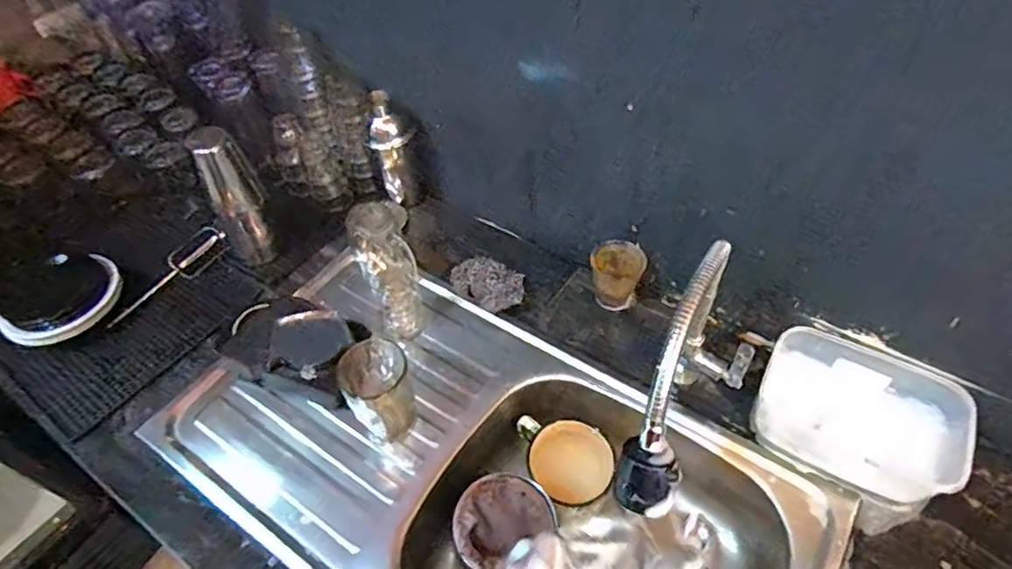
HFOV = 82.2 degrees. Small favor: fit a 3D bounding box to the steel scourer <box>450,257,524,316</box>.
[{"bbox_3d":[-0.028,-0.001,0.810,0.105,0.029,0.067,18,53,18],"label":"steel scourer"}]

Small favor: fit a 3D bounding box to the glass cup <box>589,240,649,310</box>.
[{"bbox_3d":[0.153,-0.013,0.807,0.071,0.075,0.069,-2,50,2],"label":"glass cup"}]

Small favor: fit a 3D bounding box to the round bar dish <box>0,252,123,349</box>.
[{"bbox_3d":[-0.619,0.015,0.801,0.140,0.041,0.146,-2,50,2],"label":"round bar dish"}]

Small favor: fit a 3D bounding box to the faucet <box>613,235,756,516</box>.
[{"bbox_3d":[0.180,0.120,0.560,0.069,0.318,0.258,22,54,20],"label":"faucet"}]

